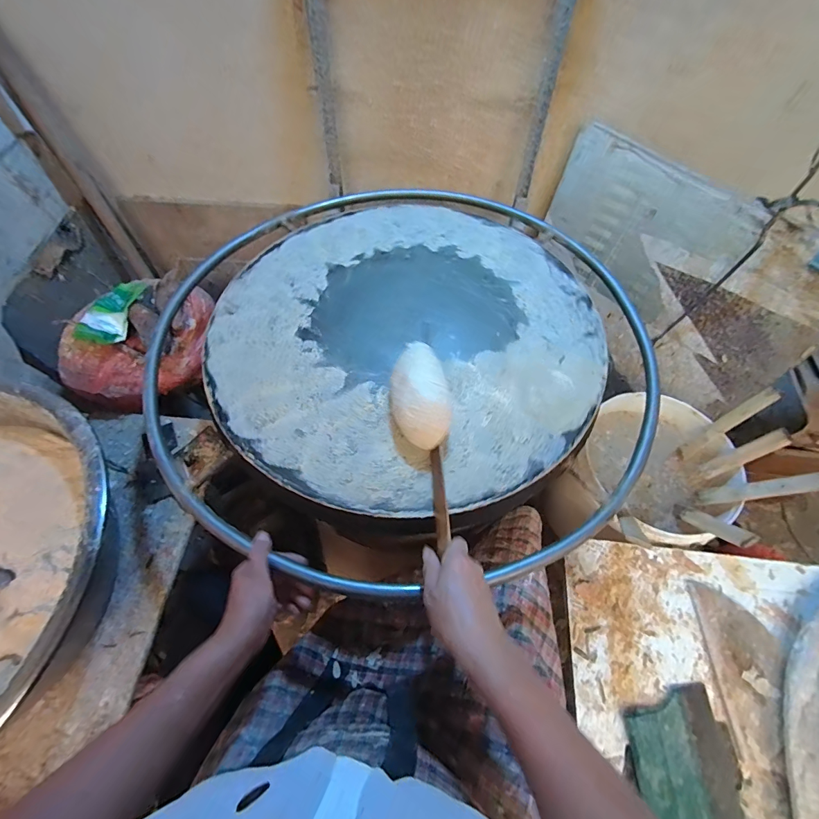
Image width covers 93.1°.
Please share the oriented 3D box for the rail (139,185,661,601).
[{"bbox_3d":[-0.007,-0.135,0.677,0.824,0.053,0.832,5,59,3],"label":"rail"}]

